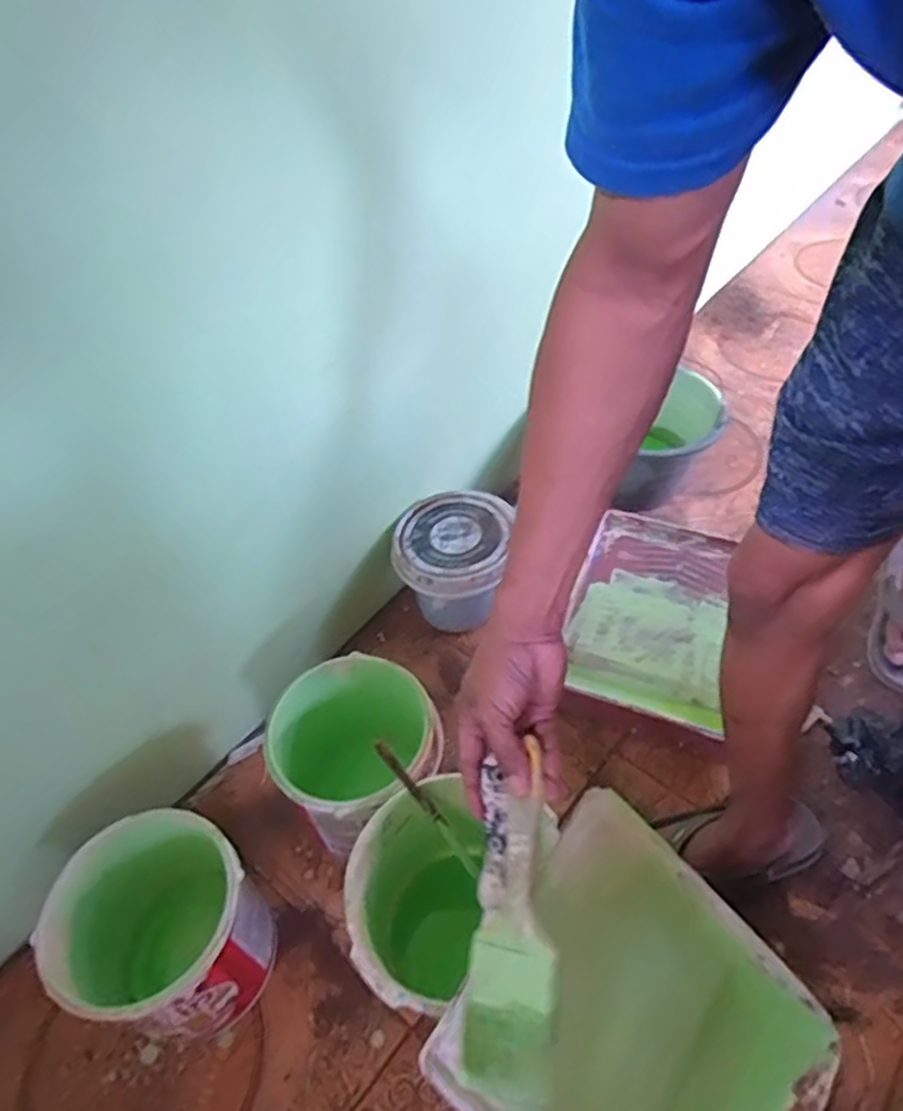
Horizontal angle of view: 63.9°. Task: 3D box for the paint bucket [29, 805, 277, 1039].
[{"bbox_3d":[-0.288,0.392,0.757,0.172,0.198,0.181,-4,54,5],"label":"paint bucket"}]

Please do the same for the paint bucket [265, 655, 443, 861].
[{"bbox_3d":[-0.103,0.248,0.863,0.179,0.193,0.181,-4,54,5],"label":"paint bucket"}]

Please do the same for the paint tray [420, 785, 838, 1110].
[{"bbox_3d":[0.166,0.426,0.636,0.294,0.069,0.356,-44,99,-28],"label":"paint tray"}]

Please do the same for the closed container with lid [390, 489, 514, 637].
[{"bbox_3d":[0.012,0.010,1.057,0.167,0.145,0.188,9,56,14],"label":"closed container with lid"}]

